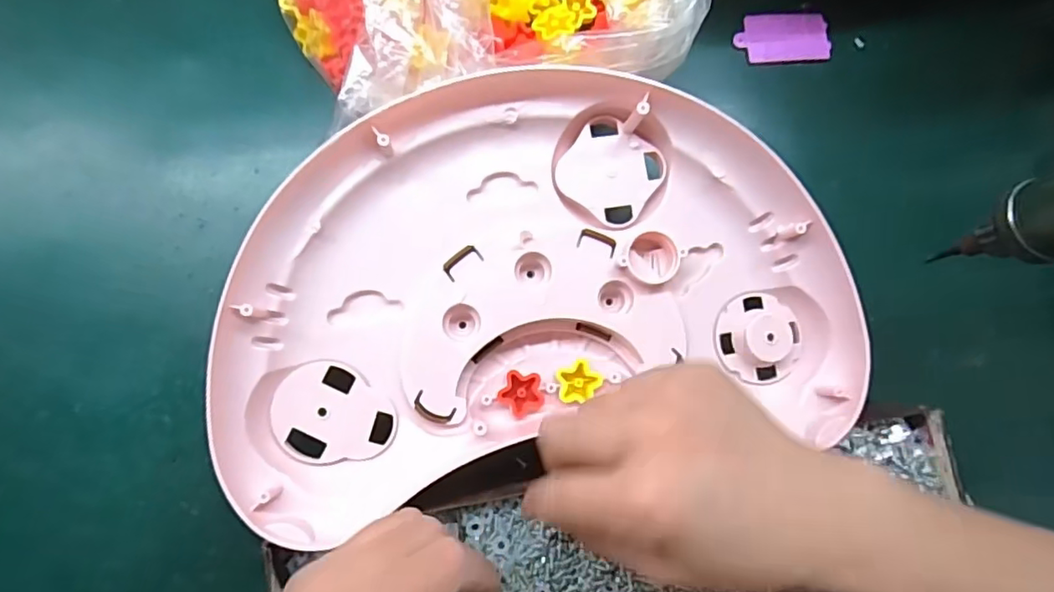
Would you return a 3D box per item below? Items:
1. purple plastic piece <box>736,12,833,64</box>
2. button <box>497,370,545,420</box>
[{"bbox_3d":[0.180,-0.181,0.409,0.064,0.008,0.033,-4,83,-7],"label":"purple plastic piece"},{"bbox_3d":[-0.003,0.056,0.339,0.025,0.004,0.026,45,82,0],"label":"button"}]

